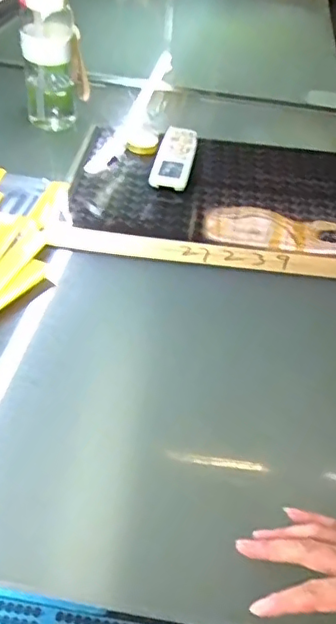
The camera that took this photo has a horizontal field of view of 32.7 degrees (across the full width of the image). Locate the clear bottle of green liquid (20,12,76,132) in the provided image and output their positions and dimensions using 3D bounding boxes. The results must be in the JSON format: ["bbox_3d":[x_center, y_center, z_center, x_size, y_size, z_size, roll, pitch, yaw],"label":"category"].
[{"bbox_3d":[-0.190,-0.387,0.931,0.085,0.173,0.087,-5,43,-13],"label":"clear bottle of green liquid"}]

